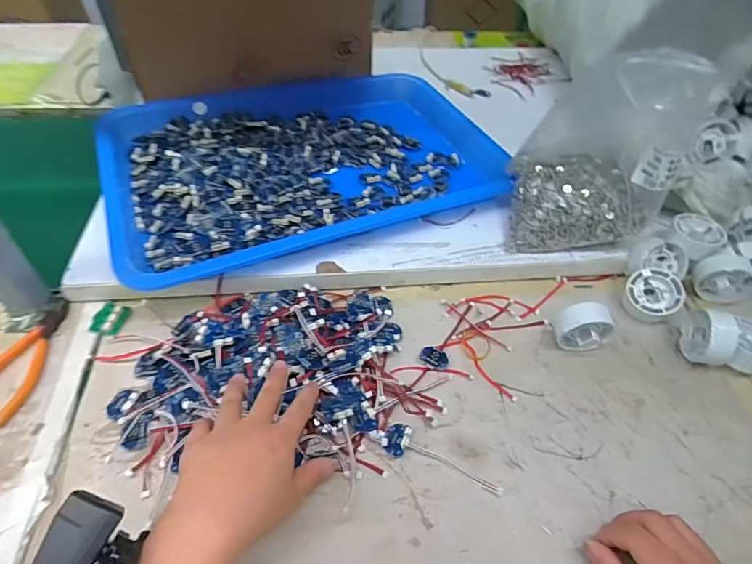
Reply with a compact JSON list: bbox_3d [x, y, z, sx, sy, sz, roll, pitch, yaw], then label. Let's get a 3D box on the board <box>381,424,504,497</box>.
[{"bbox_3d":[0.054,0.150,0.379,0.104,0.009,0.025,23,50,18],"label":"board"}]

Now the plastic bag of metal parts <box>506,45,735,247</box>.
[{"bbox_3d":[0.231,-0.125,0.485,0.160,0.193,0.143,23,51,16],"label":"plastic bag of metal parts"}]

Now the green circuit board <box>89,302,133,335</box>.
[{"bbox_3d":[-0.272,0.035,0.466,0.034,0.009,0.035,12,48,9],"label":"green circuit board"}]

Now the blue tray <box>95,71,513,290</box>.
[{"bbox_3d":[-0.087,-0.170,0.605,0.479,0.050,0.329,-17,50,-17],"label":"blue tray"}]

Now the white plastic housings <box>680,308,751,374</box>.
[{"bbox_3d":[0.334,0.056,0.433,0.074,0.050,0.044,29,52,23],"label":"white plastic housings"}]

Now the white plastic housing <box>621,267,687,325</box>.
[{"bbox_3d":[0.292,0.015,0.486,0.052,0.027,0.052,-5,65,11],"label":"white plastic housing"}]

